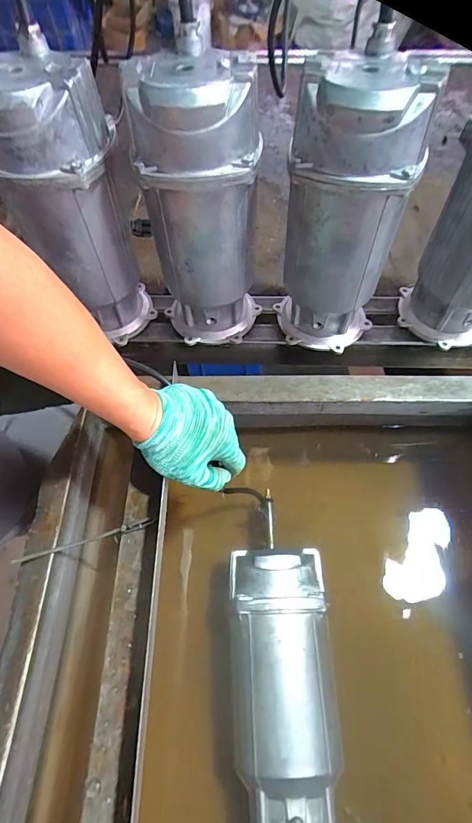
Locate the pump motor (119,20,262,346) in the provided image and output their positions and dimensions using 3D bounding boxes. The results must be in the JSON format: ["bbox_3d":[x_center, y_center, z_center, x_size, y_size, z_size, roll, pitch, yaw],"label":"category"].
[{"bbox_3d":[-0.038,-0.218,0.463,0.125,0.295,0.113,-1,59,1],"label":"pump motor"}]

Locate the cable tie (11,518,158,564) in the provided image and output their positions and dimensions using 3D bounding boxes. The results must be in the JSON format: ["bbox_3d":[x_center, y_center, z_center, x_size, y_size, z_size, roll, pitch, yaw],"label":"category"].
[{"bbox_3d":[-0.160,0.137,0.420,0.149,0.010,0.009,-14,60,-7],"label":"cable tie"}]

